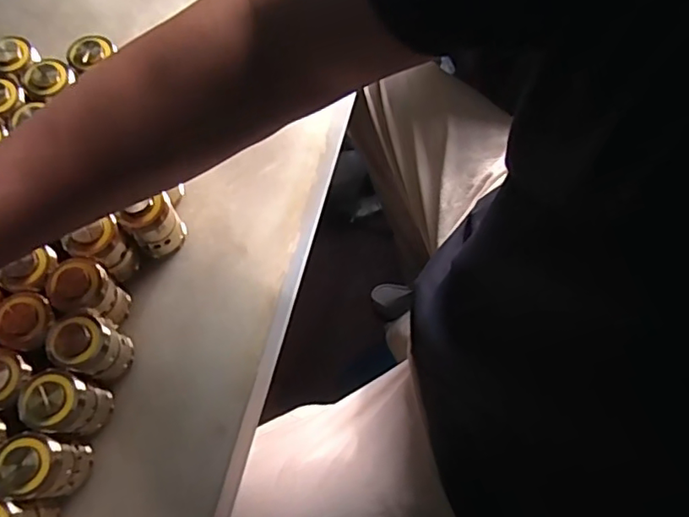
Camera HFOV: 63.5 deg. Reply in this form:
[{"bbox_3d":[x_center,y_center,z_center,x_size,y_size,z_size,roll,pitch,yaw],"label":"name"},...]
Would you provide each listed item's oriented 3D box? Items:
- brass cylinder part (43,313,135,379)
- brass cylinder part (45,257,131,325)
[{"bbox_3d":[-0.176,0.064,0.392,0.035,0.069,0.035,1,68,-2],"label":"brass cylinder part"},{"bbox_3d":[-0.186,0.028,0.411,0.039,0.069,0.039,1,68,-2],"label":"brass cylinder part"}]

